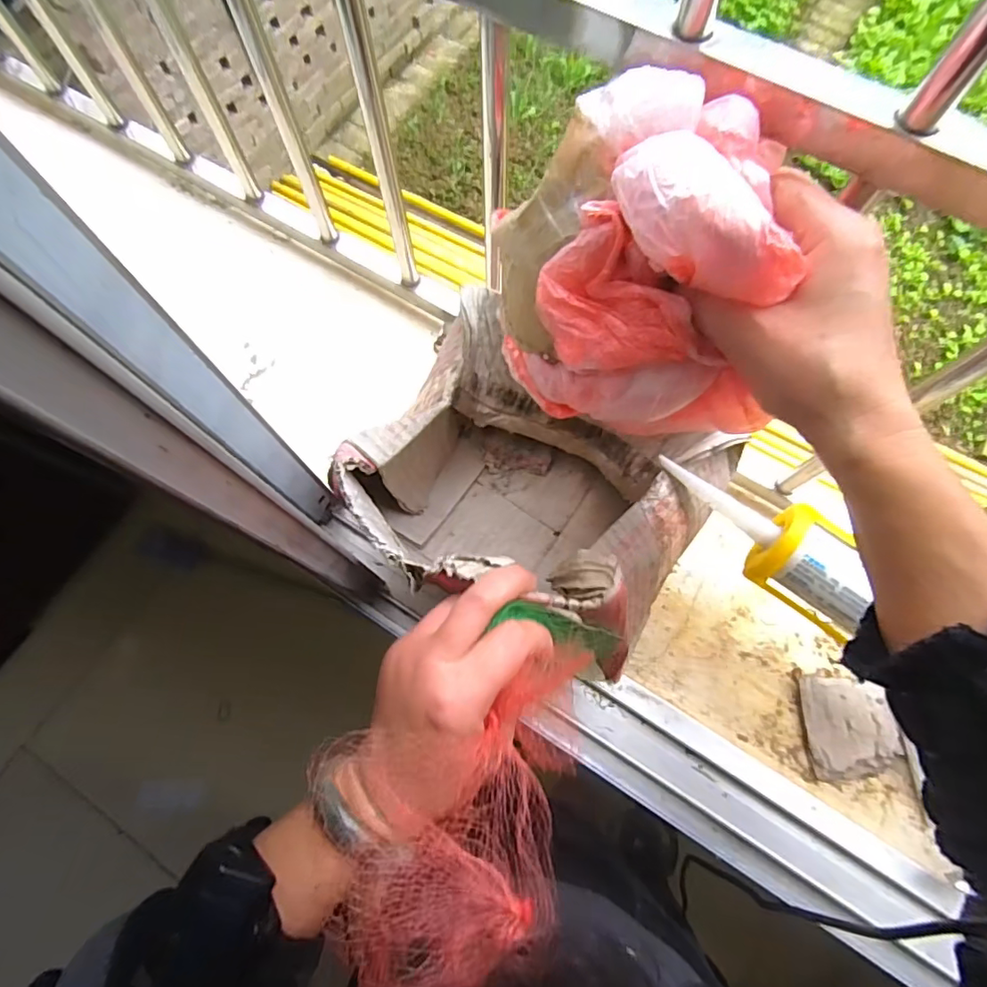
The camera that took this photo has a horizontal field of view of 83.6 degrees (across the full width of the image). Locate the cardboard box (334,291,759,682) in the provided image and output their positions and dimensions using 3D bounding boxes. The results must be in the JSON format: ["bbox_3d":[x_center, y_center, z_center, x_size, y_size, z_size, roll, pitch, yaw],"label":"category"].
[{"bbox_3d":[0.033,0.002,0.408,0.235,0.157,0.188,28,75,9],"label":"cardboard box"}]

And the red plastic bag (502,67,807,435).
[{"bbox_3d":[0.077,-0.103,0.259,0.118,0.112,0.103,11,73,4],"label":"red plastic bag"}]

